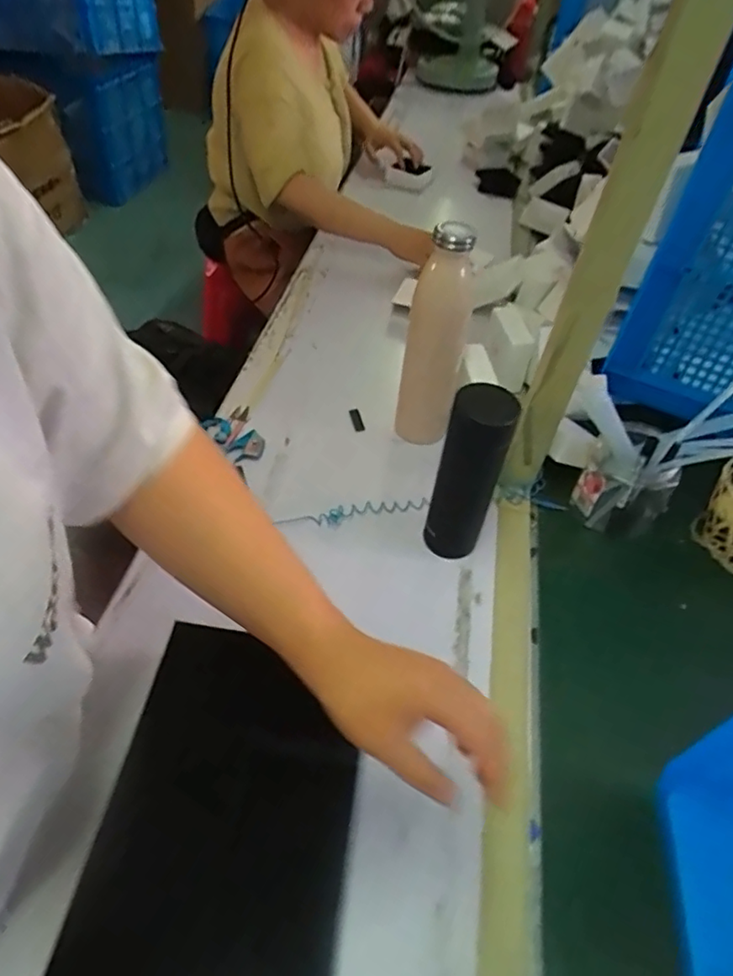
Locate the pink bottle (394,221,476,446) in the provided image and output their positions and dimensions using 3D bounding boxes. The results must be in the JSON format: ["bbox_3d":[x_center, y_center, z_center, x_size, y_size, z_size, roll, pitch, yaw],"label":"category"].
[{"bbox_3d":[0.080,-0.165,0.722,0.067,0.285,0.067,9,47,1],"label":"pink bottle"}]

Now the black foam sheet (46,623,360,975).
[{"bbox_3d":[-0.091,0.218,0.418,0.159,0.011,0.234,12,50,-3],"label":"black foam sheet"}]

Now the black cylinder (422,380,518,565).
[{"bbox_3d":[0.104,-0.003,0.653,0.062,0.226,0.061,12,47,5],"label":"black cylinder"}]

